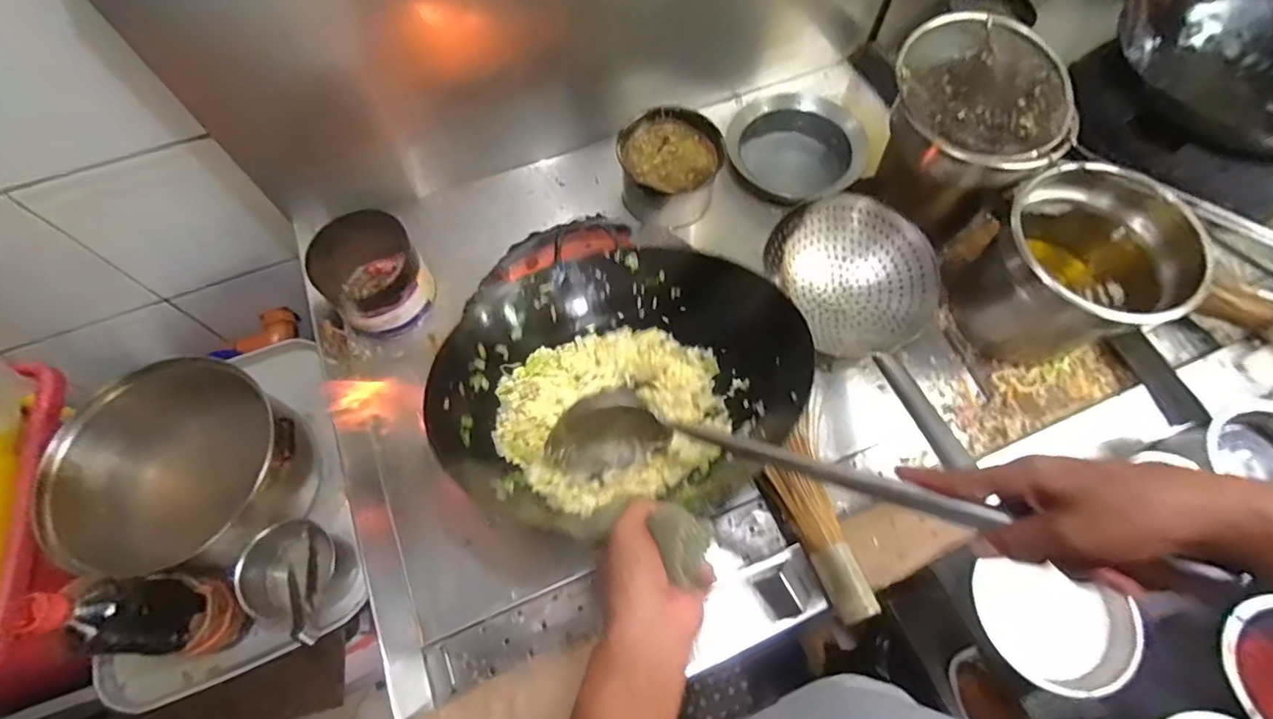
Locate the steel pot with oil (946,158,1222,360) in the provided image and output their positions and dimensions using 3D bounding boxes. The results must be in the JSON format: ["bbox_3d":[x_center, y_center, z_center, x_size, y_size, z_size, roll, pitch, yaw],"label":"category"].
[{"bbox_3d":[0.583,-0.114,0.771,0.218,0.212,0.257,-40,71,-15],"label":"steel pot with oil"}]

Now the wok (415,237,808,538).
[{"bbox_3d":[-0.017,0.020,0.670,0.416,0.140,0.422,31,55,30],"label":"wok"}]

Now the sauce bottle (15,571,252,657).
[{"bbox_3d":[-0.540,0.289,0.620,0.061,0.255,0.085,4,66,3],"label":"sauce bottle"}]

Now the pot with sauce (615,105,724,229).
[{"bbox_3d":[0.057,-0.329,0.965,0.166,0.139,0.161,0,66,1],"label":"pot with sauce"}]

